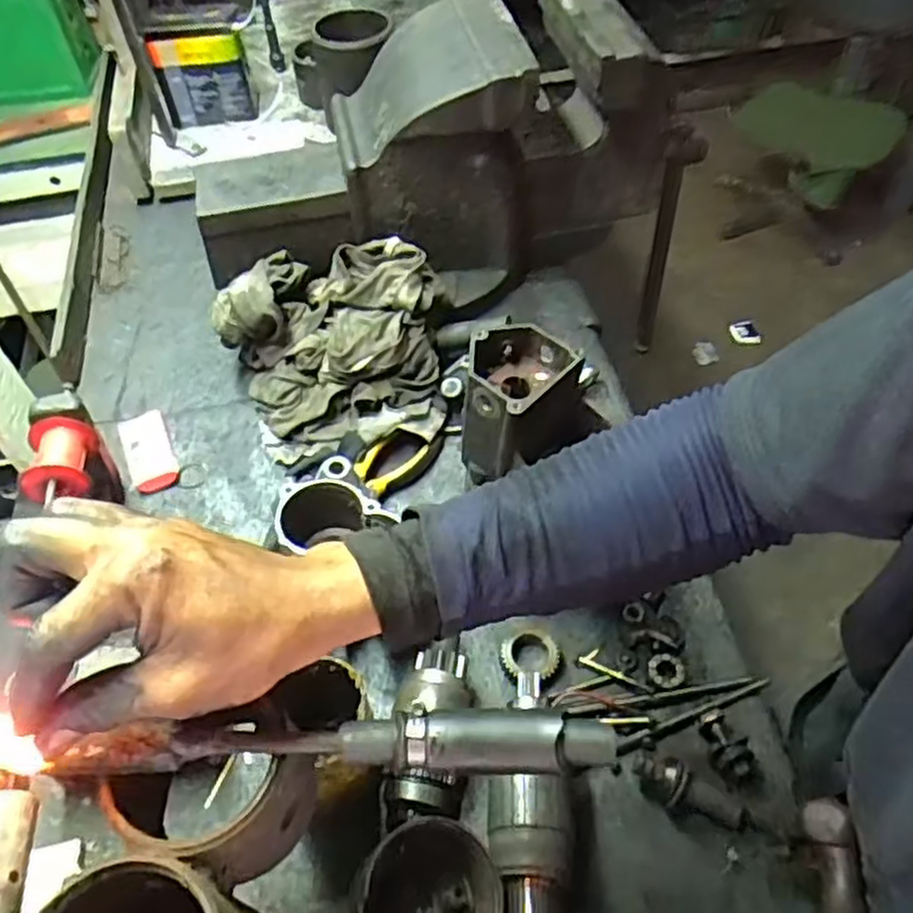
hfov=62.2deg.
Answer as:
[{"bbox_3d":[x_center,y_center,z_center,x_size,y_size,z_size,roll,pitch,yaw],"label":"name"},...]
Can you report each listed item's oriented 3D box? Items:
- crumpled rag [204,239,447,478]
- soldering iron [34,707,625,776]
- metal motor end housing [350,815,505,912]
[{"bbox_3d":[-0.120,-0.110,0.771,0.227,0.130,0.194,-13,52,-7],"label":"crumpled rag"},{"bbox_3d":[-0.052,0.132,0.351,0.250,0.026,0.027,-2,52,1],"label":"soldering iron"},{"bbox_3d":[-0.018,0.291,0.496,0.092,0.054,0.094,-2,52,2],"label":"metal motor end housing"}]

